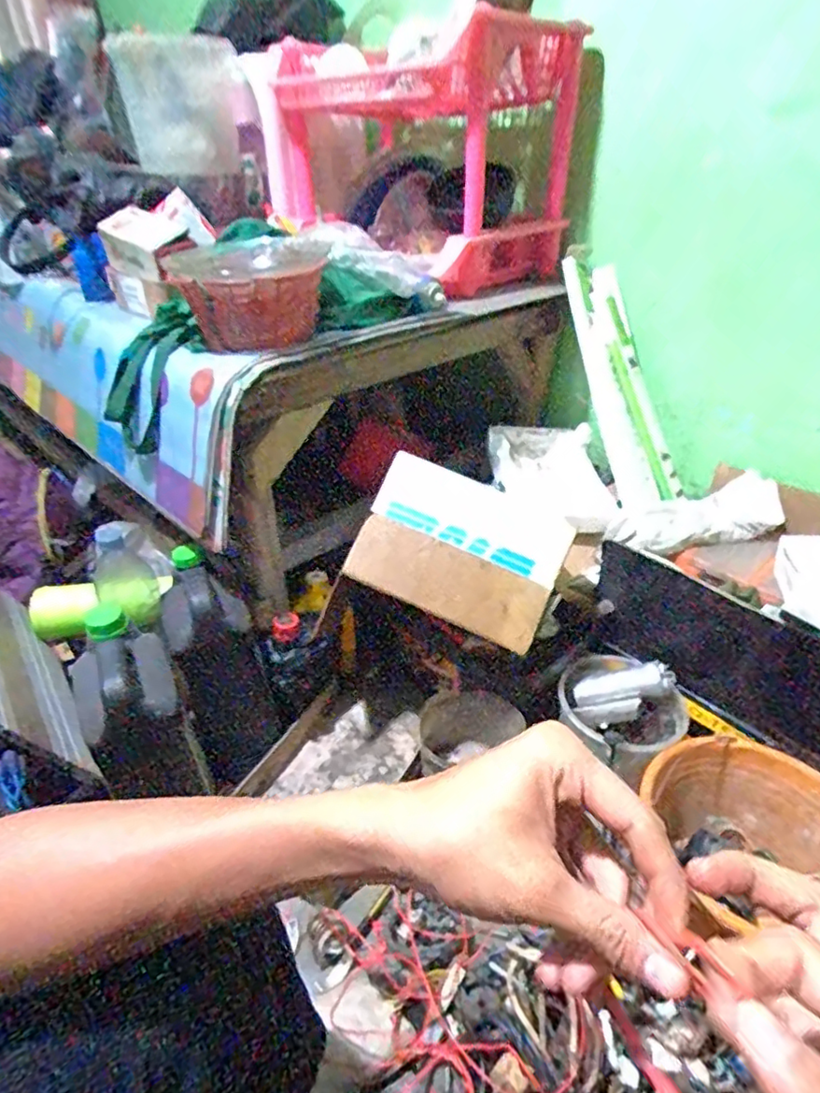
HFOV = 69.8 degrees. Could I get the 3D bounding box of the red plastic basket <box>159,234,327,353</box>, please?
[{"bbox_3d":[-0.217,-0.338,0.794,0.197,0.112,0.222,-12,36,-16],"label":"red plastic basket"}]

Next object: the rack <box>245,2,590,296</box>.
[{"bbox_3d":[-0.005,-0.673,1.035,0.508,0.328,0.343,25,42,33],"label":"rack"}]

